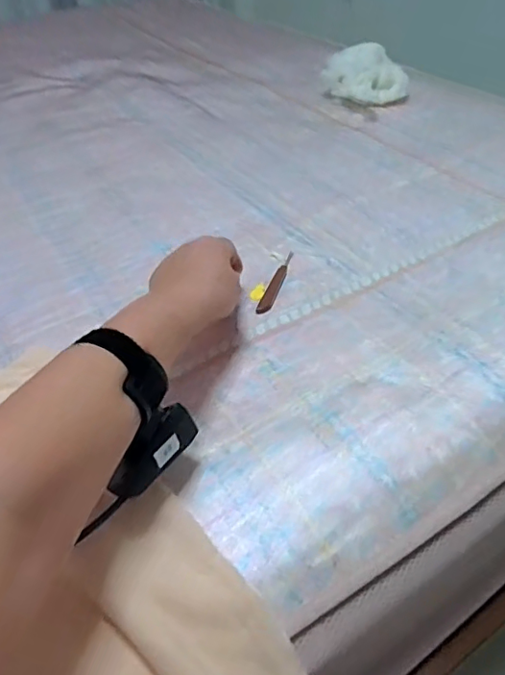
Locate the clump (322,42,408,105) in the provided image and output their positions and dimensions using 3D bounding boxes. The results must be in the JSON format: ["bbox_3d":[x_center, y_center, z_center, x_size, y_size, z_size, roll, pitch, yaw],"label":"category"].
[{"bbox_3d":[0.197,-0.452,0.926,0.108,0.077,0.111,-24,46,-19],"label":"clump"}]

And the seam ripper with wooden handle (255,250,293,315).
[{"bbox_3d":[0.027,-0.062,0.574,0.013,0.004,0.107,10,45,17],"label":"seam ripper with wooden handle"}]

